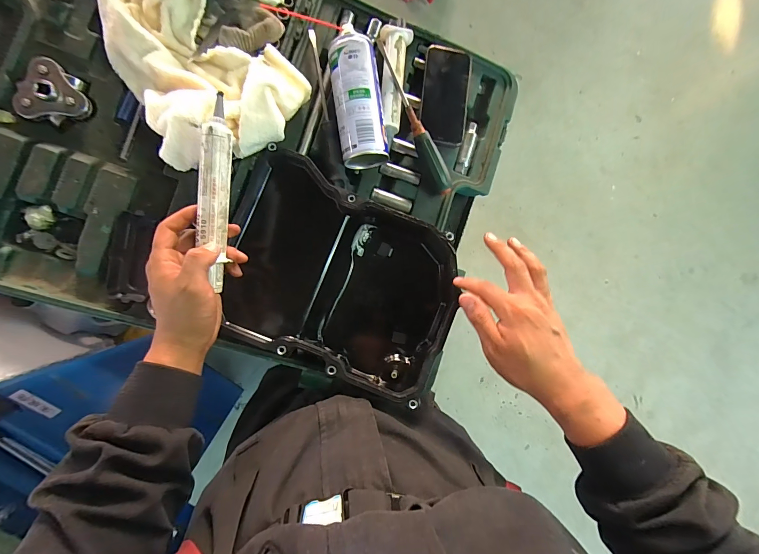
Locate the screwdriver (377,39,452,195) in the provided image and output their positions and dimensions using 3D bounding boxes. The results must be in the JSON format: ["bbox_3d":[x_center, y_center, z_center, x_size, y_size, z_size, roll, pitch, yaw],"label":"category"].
[{"bbox_3d":[0.053,-0.232,0.490,0.028,0.028,0.230,-24,94,-9],"label":"screwdriver"}]

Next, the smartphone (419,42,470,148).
[{"bbox_3d":[0.101,-0.277,0.509,0.070,0.011,0.149,4,89,-6],"label":"smartphone"}]

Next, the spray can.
[{"bbox_3d":[-0.031,-0.249,0.466,0.063,0.057,0.182,-8,91,-9],"label":"spray can"}]

